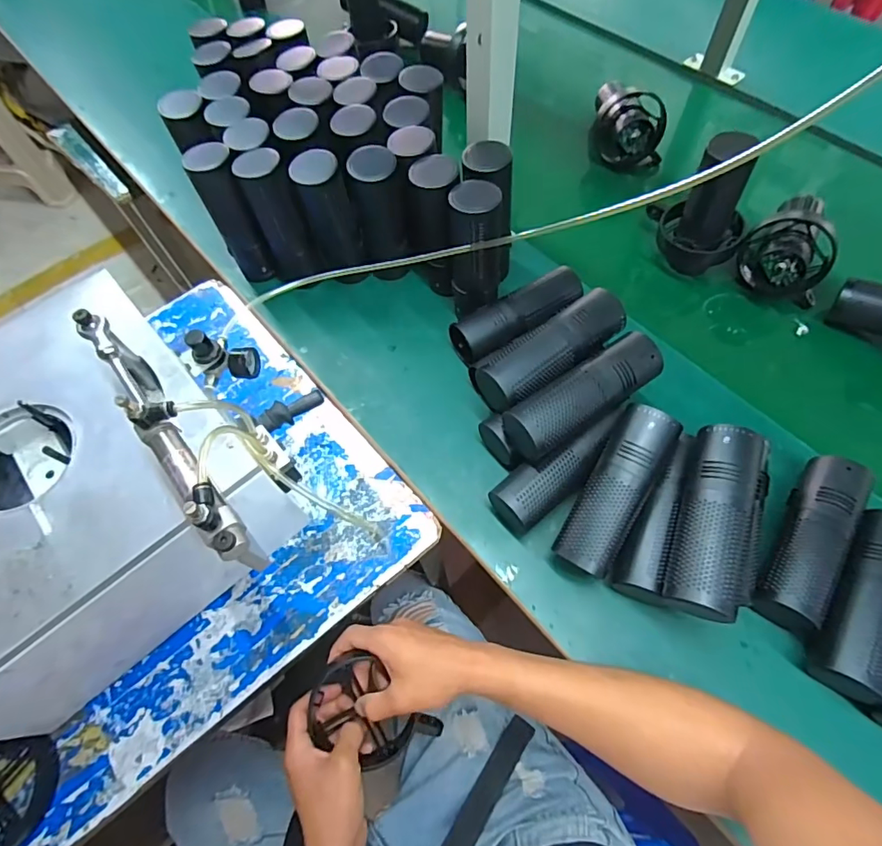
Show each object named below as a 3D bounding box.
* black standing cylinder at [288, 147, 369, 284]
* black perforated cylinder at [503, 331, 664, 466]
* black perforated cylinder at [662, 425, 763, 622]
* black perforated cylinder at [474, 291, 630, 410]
[{"bbox_3d":[-0.134,-0.245,0.608,0.053,0.161,0.047,-20,64,-7],"label":"black standing cylinder"},{"bbox_3d":[0.143,-0.025,0.485,0.163,0.056,0.057,-28,65,-11],"label":"black perforated cylinder"},{"bbox_3d":[0.237,0.086,0.433,0.054,0.054,0.164,20,66,12],"label":"black perforated cylinder"},{"bbox_3d":[0.115,-0.072,0.519,0.169,0.068,0.065,-34,67,-14],"label":"black perforated cylinder"}]

